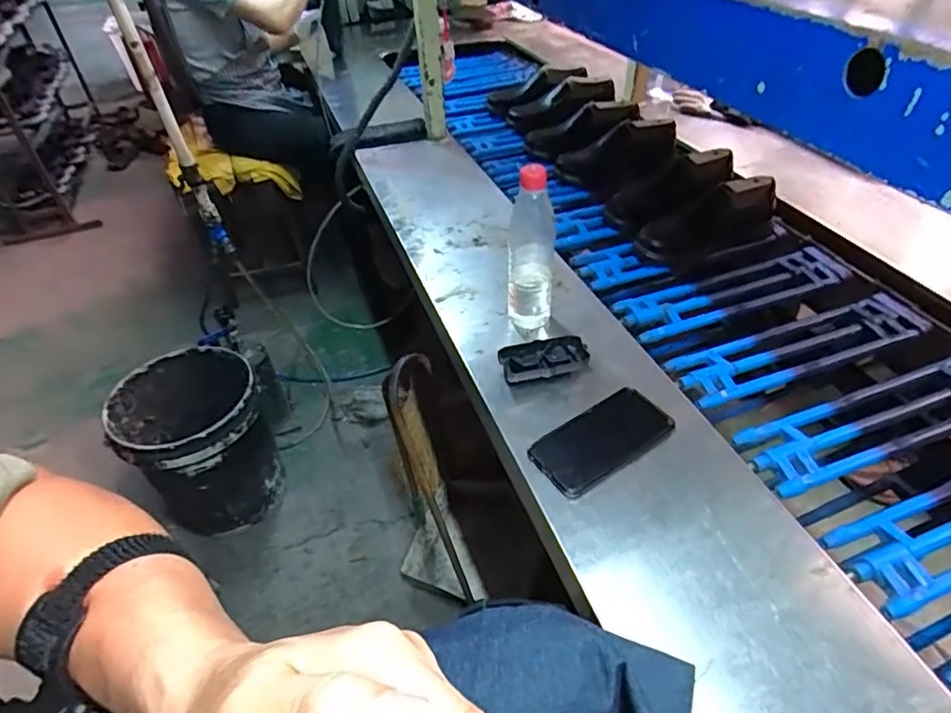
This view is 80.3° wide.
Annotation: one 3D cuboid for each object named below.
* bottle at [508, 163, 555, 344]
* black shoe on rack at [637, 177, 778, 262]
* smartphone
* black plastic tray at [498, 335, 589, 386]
[{"bbox_3d":[0.072,-0.131,0.733,0.061,0.223,0.056,1,43,6],"label":"bottle"},{"bbox_3d":[0.399,-0.224,0.972,0.247,0.088,0.085,-22,44,4],"label":"black shoe on rack"},{"bbox_3d":[0.144,0.094,0.644,0.162,0.008,0.082,-27,47,-22],"label":"smartphone"},{"bbox_3d":[0.088,0.003,0.728,0.107,0.021,0.054,-9,43,-5],"label":"black plastic tray"}]

